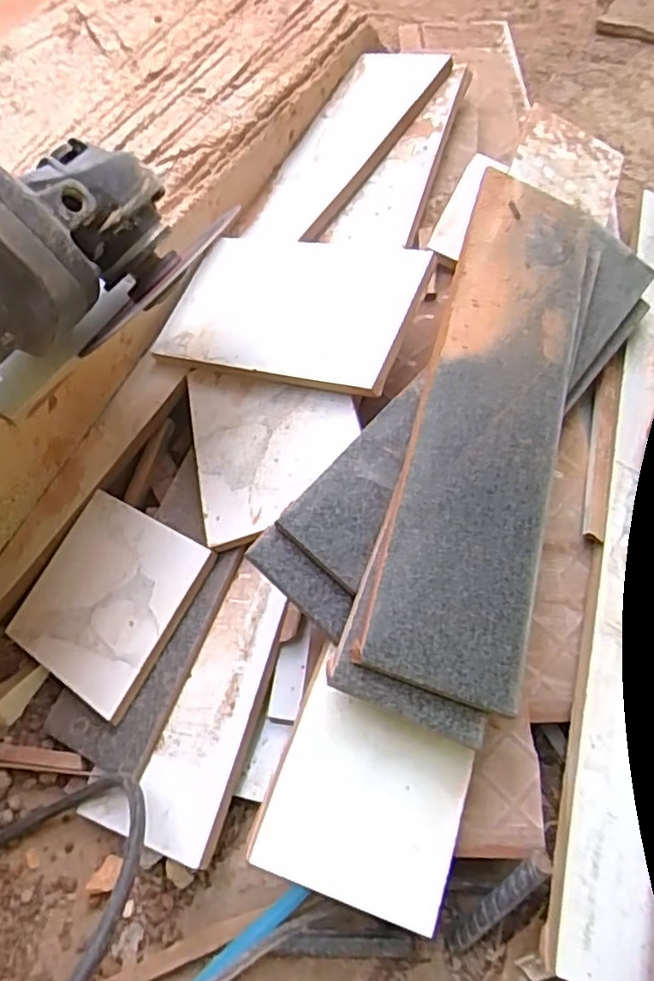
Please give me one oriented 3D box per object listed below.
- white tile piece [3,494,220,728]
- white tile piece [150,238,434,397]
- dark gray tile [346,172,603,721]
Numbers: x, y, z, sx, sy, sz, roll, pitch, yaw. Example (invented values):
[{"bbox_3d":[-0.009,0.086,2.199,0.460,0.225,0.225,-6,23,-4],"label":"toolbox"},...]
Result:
[{"bbox_3d":[-0.114,0.055,0.343,0.089,0.007,0.091,24,78,28],"label":"white tile piece"},{"bbox_3d":[-0.018,-0.105,0.372,0.144,0.012,0.099,14,68,27],"label":"white tile piece"},{"bbox_3d":[0.082,-0.046,0.320,0.068,0.016,0.287,16,64,5],"label":"dark gray tile"}]

